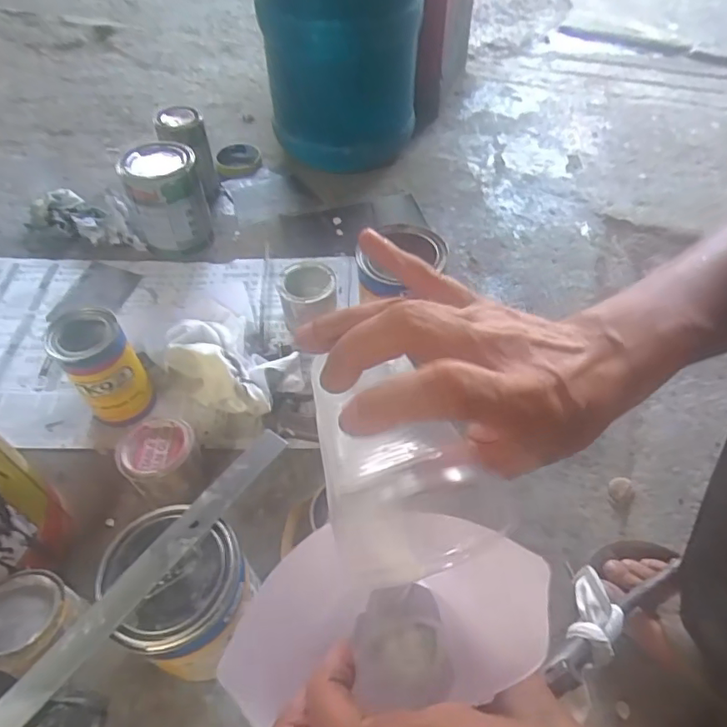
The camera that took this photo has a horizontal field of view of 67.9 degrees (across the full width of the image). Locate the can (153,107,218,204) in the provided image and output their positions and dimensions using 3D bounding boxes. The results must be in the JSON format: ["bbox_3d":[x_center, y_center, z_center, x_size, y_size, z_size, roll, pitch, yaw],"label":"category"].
[{"bbox_3d":[-0.275,-0.321,0.855,0.069,0.143,0.076,-15,52,-13],"label":"can"}]

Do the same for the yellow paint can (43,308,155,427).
[{"bbox_3d":[-0.288,0.008,0.605,0.071,0.136,0.063,-28,56,-22],"label":"yellow paint can"}]

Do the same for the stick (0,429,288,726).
[{"bbox_3d":[-0.160,0.156,0.396,0.026,0.006,0.286,34,60,19],"label":"stick"}]

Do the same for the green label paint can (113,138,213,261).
[{"bbox_3d":[-0.284,-0.236,0.794,0.101,0.141,0.100,0,51,0],"label":"green label paint can"}]

